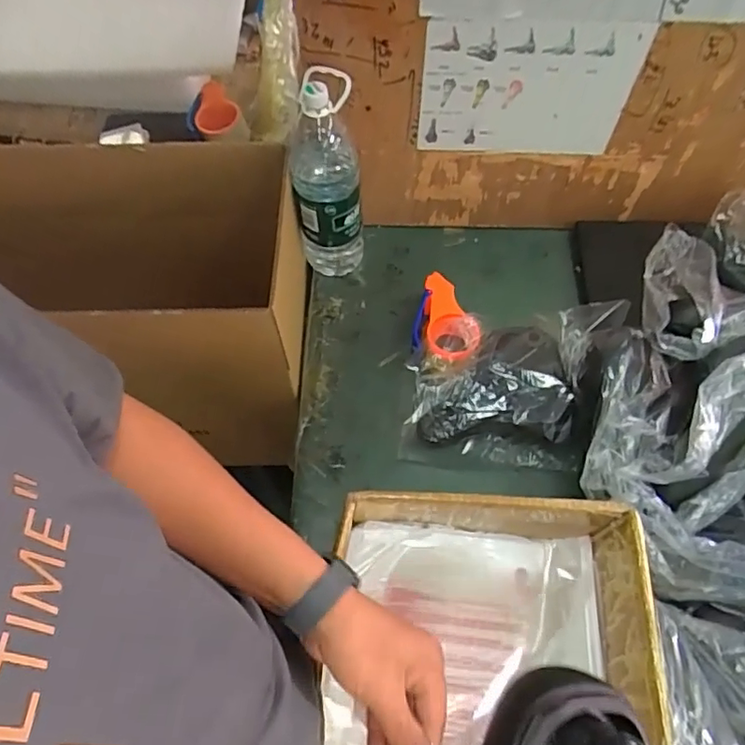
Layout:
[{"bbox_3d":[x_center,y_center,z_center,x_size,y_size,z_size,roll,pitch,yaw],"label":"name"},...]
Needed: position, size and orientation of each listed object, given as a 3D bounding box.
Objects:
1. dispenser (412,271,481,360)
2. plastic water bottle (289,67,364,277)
[{"bbox_3d":[0.114,-0.071,0.889,0.099,0.082,0.163,4,62,4],"label":"dispenser"},{"bbox_3d":[-0.070,-0.277,0.865,0.101,0.322,0.092,-9,62,-4],"label":"plastic water bottle"}]

